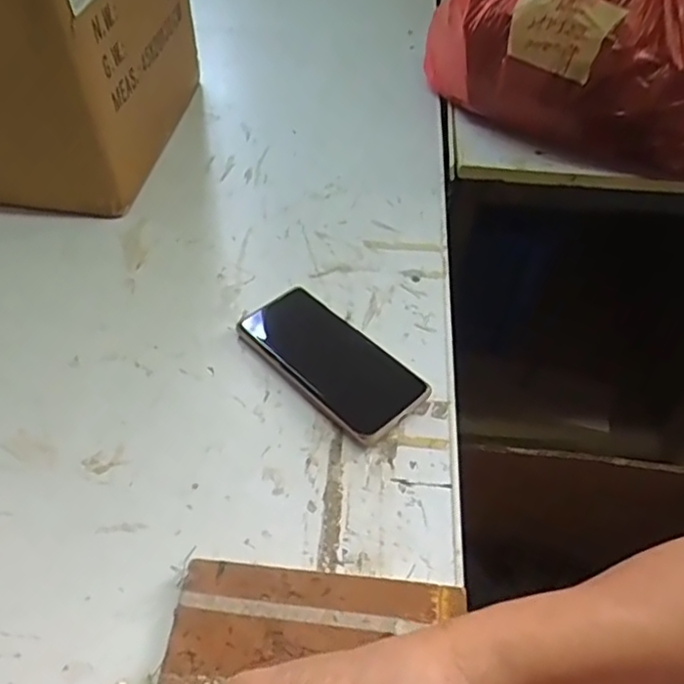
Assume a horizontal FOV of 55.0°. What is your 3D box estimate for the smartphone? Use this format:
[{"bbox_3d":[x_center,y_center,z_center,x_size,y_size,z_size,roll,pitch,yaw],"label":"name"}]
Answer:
[{"bbox_3d":[-0.011,0.013,0.535,0.076,0.011,0.160,-37,58,-27],"label":"smartphone"}]

